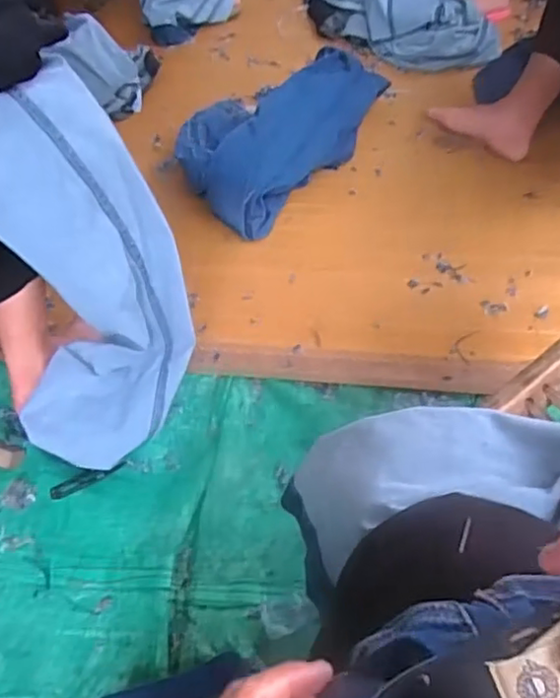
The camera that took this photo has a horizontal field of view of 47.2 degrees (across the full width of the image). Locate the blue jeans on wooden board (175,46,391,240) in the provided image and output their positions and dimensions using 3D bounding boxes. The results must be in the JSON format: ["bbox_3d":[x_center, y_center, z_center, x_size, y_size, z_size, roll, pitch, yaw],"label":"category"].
[{"bbox_3d":[0.013,-0.437,1.212,0.247,0.129,0.530,29,58,25],"label":"blue jeans on wooden board"}]

